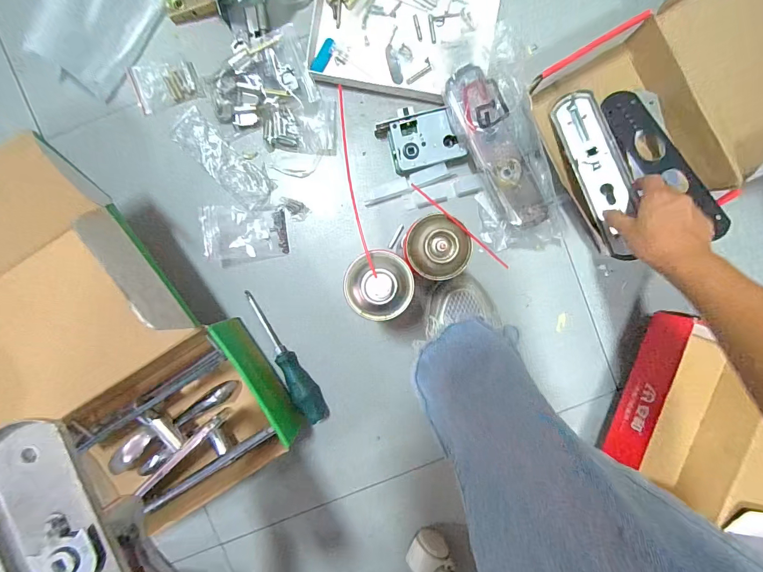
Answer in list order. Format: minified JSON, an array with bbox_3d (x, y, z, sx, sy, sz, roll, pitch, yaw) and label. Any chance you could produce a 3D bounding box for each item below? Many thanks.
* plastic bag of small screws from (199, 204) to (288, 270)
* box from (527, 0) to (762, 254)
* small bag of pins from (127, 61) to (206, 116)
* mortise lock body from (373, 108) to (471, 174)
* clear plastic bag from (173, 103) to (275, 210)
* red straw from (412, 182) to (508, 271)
[{"bbox_3d":[-0.175,-0.065,0.475,0.097,0.030,0.074,-2,94,-1],"label":"plastic bag of small screws"},{"bbox_3d":[0.383,-0.220,0.418,0.359,0.143,0.256,-29,94,1],"label":"box"},{"bbox_3d":[-0.279,-0.262,0.476,0.085,0.008,0.054,-15,94,0],"label":"small bag of pins"},{"bbox_3d":[0.050,-0.187,0.472,0.095,0.029,0.073,-18,94,0],"label":"mortise lock body"},{"bbox_3d":[-0.206,-0.165,0.481,0.156,0.011,0.050,44,92,-4],"label":"clear plastic bag"},{"bbox_3d":[0.074,-0.055,0.342,0.117,0.006,0.004,40,93,-3],"label":"red straw"}]

